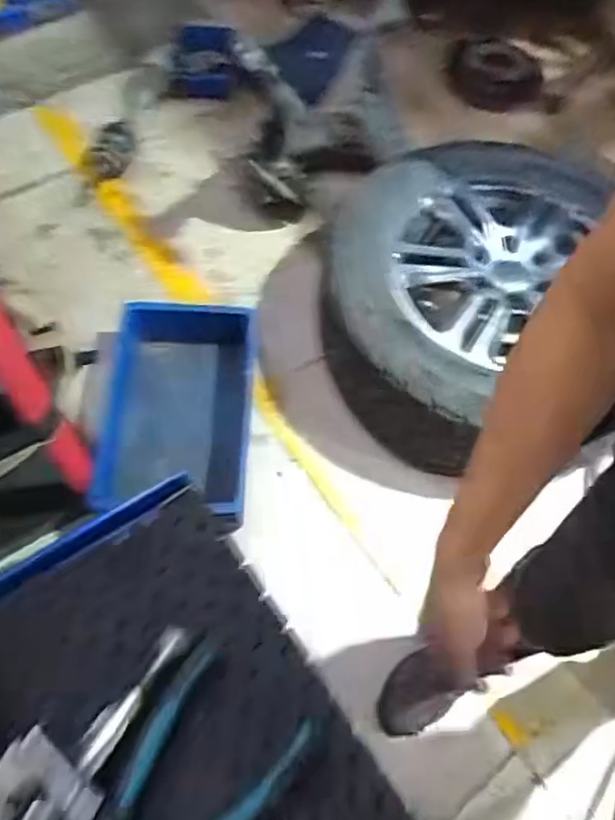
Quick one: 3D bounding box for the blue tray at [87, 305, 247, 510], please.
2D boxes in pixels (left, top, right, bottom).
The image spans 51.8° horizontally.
[{"bbox_3d":[-0.254,0.004,1.258,0.281,0.120,0.434,1,67,-4],"label":"blue tray"}]

